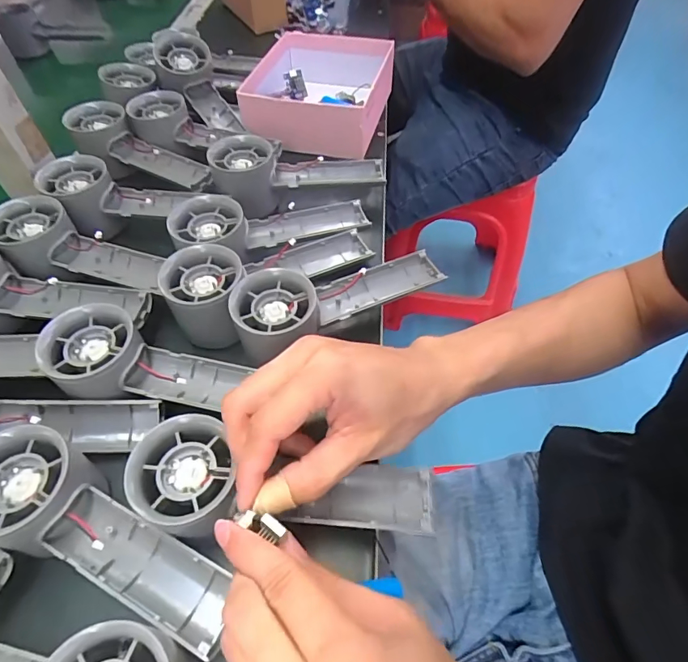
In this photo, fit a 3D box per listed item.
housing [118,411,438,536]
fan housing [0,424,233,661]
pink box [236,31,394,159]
[{"bbox_3d":[-0.033,0.085,0.241,0.159,0.033,0.057,5,53,4],"label":"housing"},{"bbox_3d":[-0.127,0.111,0.240,0.158,0.048,0.054,30,58,6],"label":"fan housing"},{"bbox_3d":[-0.028,-0.286,0.539,0.148,0.069,0.182,12,54,9],"label":"pink box"}]

